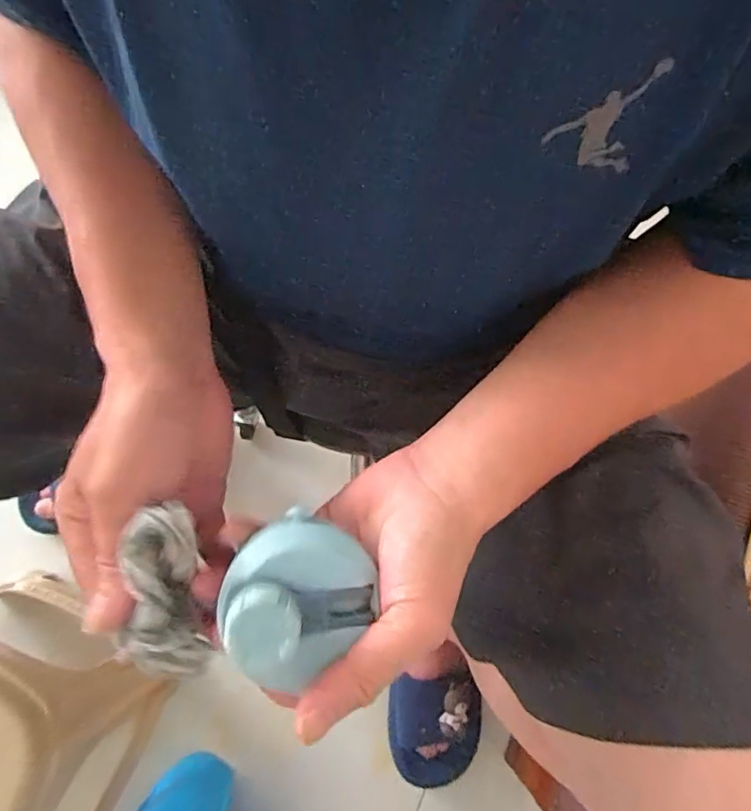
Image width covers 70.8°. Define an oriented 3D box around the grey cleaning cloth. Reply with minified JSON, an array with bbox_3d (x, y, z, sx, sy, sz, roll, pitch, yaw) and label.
[{"bbox_3d":[-0.101,0.090,0.254,0.035,0.022,0.085,-2,98,0],"label":"grey cleaning cloth"}]

